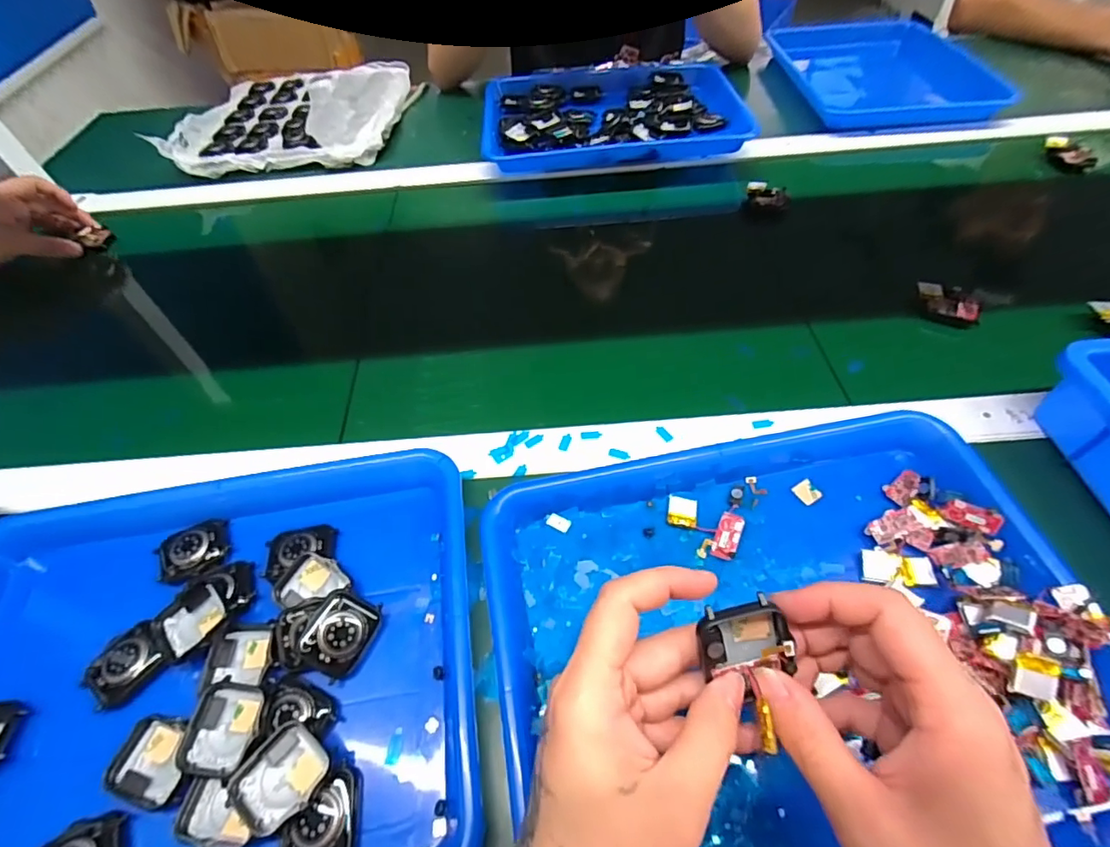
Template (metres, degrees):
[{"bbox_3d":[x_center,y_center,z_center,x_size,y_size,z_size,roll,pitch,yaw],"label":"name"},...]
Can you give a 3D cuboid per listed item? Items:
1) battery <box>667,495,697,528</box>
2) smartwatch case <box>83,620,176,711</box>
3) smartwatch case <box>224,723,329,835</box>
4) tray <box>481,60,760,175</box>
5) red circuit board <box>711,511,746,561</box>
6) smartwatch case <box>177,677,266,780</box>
[{"bbox_3d":[0.087,0.060,0.355,0.020,0.004,0.021,9,56,10],"label":"battery"},{"bbox_3d":[-0.259,0.146,0.312,0.033,0.011,0.040,42,73,13],"label":"smartwatch case"},{"bbox_3d":[-0.141,0.183,0.269,0.038,0.013,0.043,28,61,21],"label":"smartwatch case"},{"bbox_3d":[0.070,-0.425,0.702,0.326,0.040,0.273,-5,55,0],"label":"tray"},{"bbox_3d":[0.113,0.074,0.340,0.015,0.004,0.030,13,74,31],"label":"red circuit board"},{"bbox_3d":[-0.179,0.165,0.282,0.040,0.012,0.045,1,55,5],"label":"smartwatch case"}]

